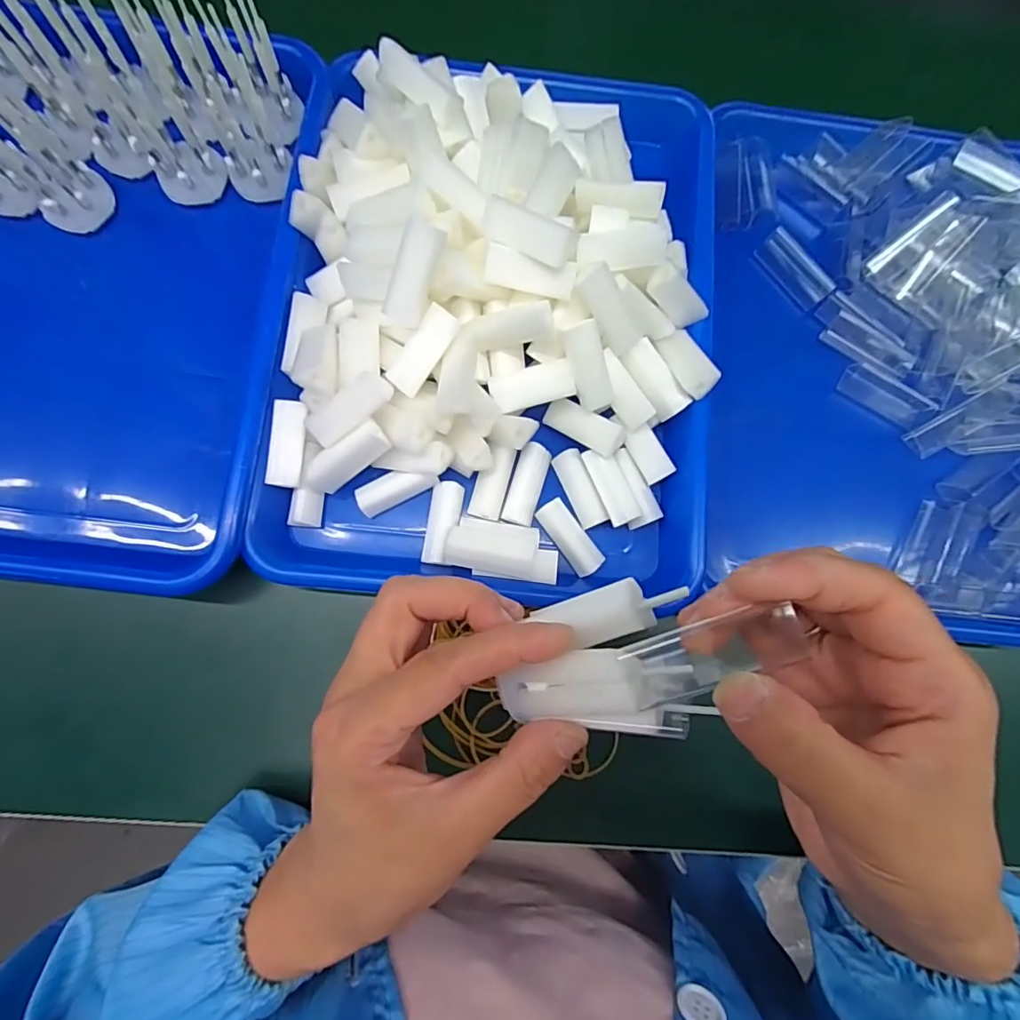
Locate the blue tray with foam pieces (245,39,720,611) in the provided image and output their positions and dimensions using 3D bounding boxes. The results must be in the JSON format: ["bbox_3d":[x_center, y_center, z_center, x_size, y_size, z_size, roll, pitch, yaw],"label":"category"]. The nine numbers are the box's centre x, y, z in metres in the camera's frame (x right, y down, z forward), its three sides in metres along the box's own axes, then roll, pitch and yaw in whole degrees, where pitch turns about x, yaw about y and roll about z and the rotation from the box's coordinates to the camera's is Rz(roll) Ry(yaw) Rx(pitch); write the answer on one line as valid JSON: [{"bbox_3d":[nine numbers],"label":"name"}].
[{"bbox_3d":[-0.003,-0.112,0.281,0.238,0.067,0.317,5,79,-3],"label":"blue tray with foam pieces"}]

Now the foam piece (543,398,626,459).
[{"bbox_3d":[0.041,-0.047,0.292,0.045,0.016,0.017,30,84,18],"label":"foam piece"}]

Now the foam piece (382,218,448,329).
[{"bbox_3d":[-0.046,-0.111,0.246,0.016,0.012,0.045,25,118,-1],"label":"foam piece"}]

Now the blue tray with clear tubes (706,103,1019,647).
[{"bbox_3d":[0.235,-0.090,0.324,0.229,0.047,0.324,5,79,-3],"label":"blue tray with clear tubes"}]

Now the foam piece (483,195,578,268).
[{"bbox_3d":[0.009,-0.133,0.248,0.045,0.010,0.019,28,120,9],"label":"foam piece"}]

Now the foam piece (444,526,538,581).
[{"bbox_3d":[-0.010,0.023,0.279,0.047,0.013,0.022,11,79,-2],"label":"foam piece"}]

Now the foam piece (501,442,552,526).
[{"bbox_3d":[0.010,-0.015,0.294,0.018,0.014,0.046,17,84,-2],"label":"foam piece"}]

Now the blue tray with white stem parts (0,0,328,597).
[{"bbox_3d":[-0.246,-0.139,0.282,0.249,0.068,0.351,5,79,-4],"label":"blue tray with white stem parts"}]

